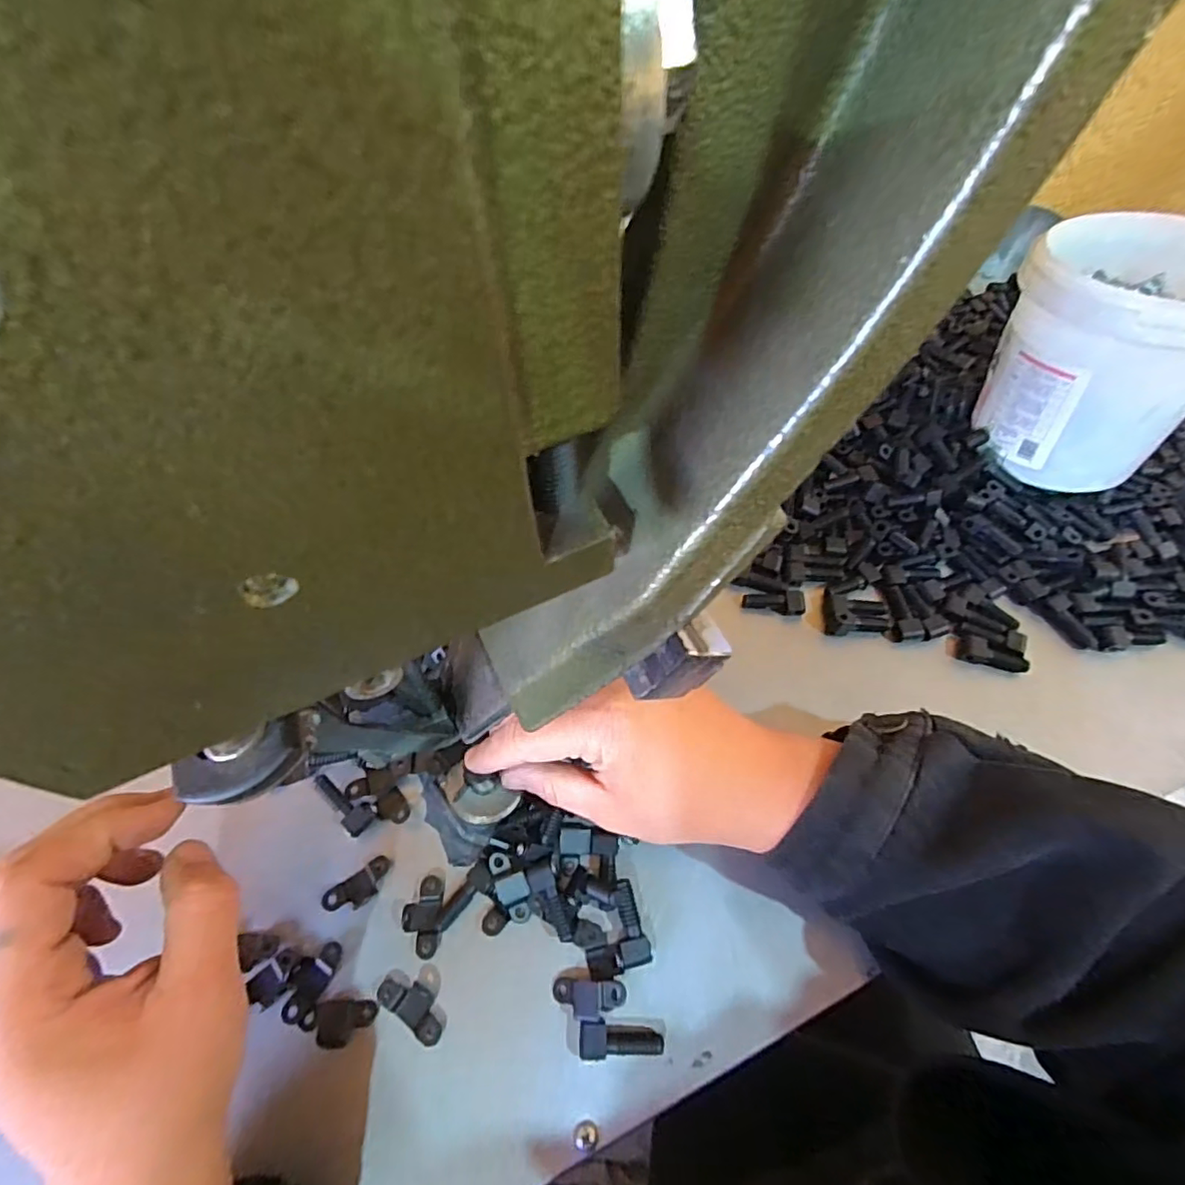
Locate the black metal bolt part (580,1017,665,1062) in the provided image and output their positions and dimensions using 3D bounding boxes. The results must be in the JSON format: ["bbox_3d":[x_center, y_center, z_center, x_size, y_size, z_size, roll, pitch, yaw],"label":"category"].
[{"bbox_3d":[0.013,0.195,0.259,0.036,0.010,0.014,4,63,4],"label":"black metal bolt part"}]

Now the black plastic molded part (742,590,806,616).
[{"bbox_3d":[0.110,0.007,0.364,0.036,0.011,0.013,2,63,16],"label":"black plastic molded part"}]

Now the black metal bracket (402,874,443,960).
[{"bbox_3d":[-0.081,0.155,0.285,0.018,0.006,0.034,-6,63,-1],"label":"black metal bracket"}]

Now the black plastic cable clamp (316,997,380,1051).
[{"bbox_3d":[-0.110,0.192,0.266,0.025,0.004,0.017,-4,63,-1],"label":"black plastic cable clamp"}]

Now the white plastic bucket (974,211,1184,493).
[{"bbox_3d":[0.312,-0.144,0.358,0.112,0.125,0.110,-1,63,1],"label":"white plastic bucket"}]

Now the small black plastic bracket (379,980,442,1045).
[{"bbox_3d":[-0.081,0.186,0.270,0.034,0.004,0.016,32,68,16],"label":"small black plastic bracket"}]

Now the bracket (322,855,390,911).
[{"bbox_3d":[-0.115,0.145,0.294,0.034,0.005,0.015,-34,67,-14],"label":"bracket"}]

